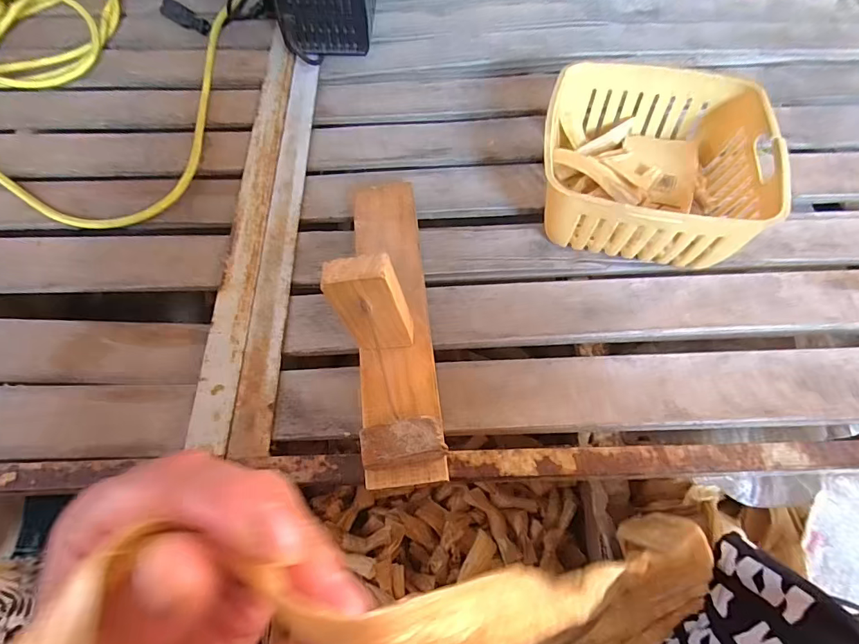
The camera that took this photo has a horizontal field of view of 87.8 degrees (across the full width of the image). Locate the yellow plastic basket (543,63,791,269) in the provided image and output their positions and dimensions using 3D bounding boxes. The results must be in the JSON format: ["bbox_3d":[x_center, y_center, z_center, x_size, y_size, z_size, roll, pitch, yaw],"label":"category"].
[{"bbox_3d":[0.194,-0.142,0.403,0.177,0.080,0.180,12,64,7],"label":"yellow plastic basket"}]

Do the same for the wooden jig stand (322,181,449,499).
[{"bbox_3d":[-0.034,-0.026,0.341,0.065,0.122,0.276,-6,63,-2],"label":"wooden jig stand"}]

